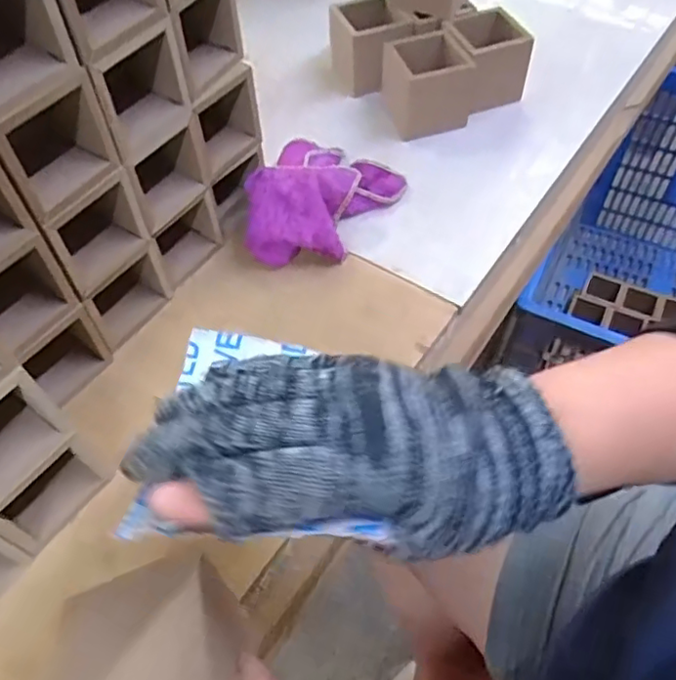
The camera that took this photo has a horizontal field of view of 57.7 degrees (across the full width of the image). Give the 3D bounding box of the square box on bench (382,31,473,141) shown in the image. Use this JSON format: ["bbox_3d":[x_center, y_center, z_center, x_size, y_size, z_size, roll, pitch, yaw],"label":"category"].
[{"bbox_3d":[0.076,-0.230,0.548,0.065,0.066,0.060,-22,58,-13],"label":"square box on bench"}]

